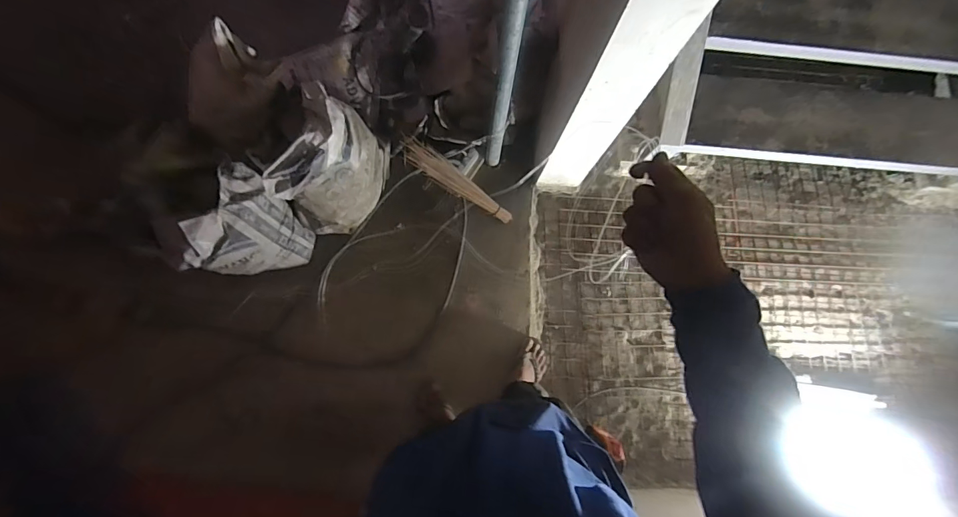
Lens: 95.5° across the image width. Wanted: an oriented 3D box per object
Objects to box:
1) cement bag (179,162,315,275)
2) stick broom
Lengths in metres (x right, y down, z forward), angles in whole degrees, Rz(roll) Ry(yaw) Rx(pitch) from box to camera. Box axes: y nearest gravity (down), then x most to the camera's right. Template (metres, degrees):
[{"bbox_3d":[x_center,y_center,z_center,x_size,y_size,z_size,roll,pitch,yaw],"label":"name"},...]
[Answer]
[{"bbox_3d":[-0.605,-0.064,1.210,0.185,0.436,0.284,18,76,0],"label":"cement bag"},{"bbox_3d":[-0.069,-0.248,1.440,0.436,0.078,0.077,34,81,-17],"label":"stick broom"}]

